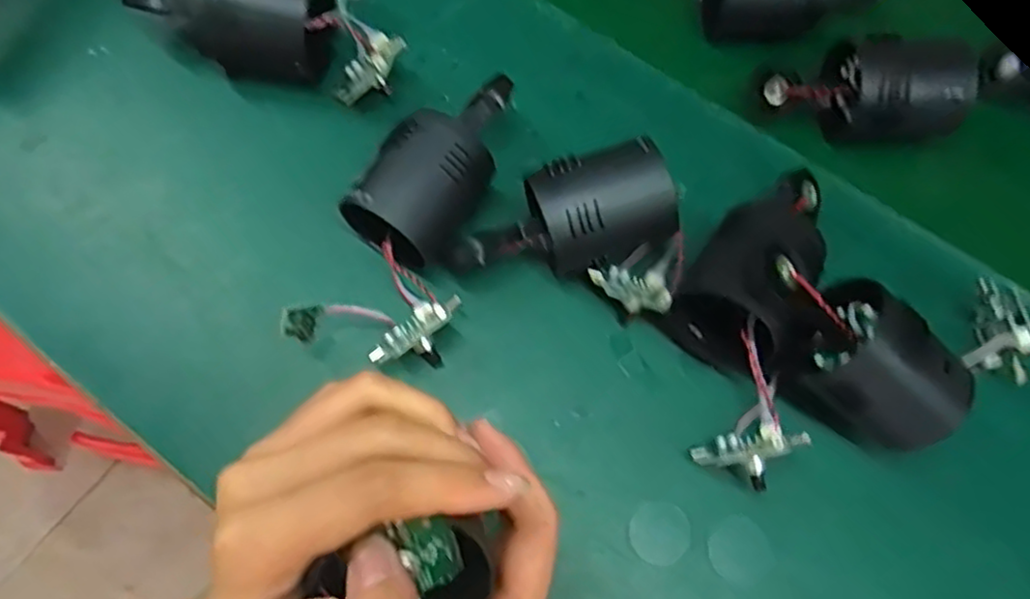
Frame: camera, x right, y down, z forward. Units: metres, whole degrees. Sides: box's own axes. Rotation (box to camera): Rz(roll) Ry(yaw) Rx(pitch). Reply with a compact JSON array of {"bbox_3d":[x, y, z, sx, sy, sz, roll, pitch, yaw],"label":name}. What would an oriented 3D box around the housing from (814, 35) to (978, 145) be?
[{"bbox_3d":[0.220,-0.118,0.411,0.075,0.056,0.046,4,68,-1],"label":"housing"}]

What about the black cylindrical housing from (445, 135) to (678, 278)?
[{"bbox_3d":[0.021,-0.038,0.361,0.113,0.057,0.050,-15,70,-9],"label":"black cylindrical housing"}]

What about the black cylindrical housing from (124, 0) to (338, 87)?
[{"bbox_3d":[-0.160,-0.159,0.402,0.116,0.055,0.052,18,68,3],"label":"black cylindrical housing"}]

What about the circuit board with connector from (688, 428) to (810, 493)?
[{"bbox_3d":[0.113,0.077,0.337,0.054,0.028,0.027,-11,69,-7],"label":"circuit board with connector"}]

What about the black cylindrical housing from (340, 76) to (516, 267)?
[{"bbox_3d":[-0.036,-0.072,0.375,0.051,0.053,0.116,35,70,10],"label":"black cylindrical housing"}]

